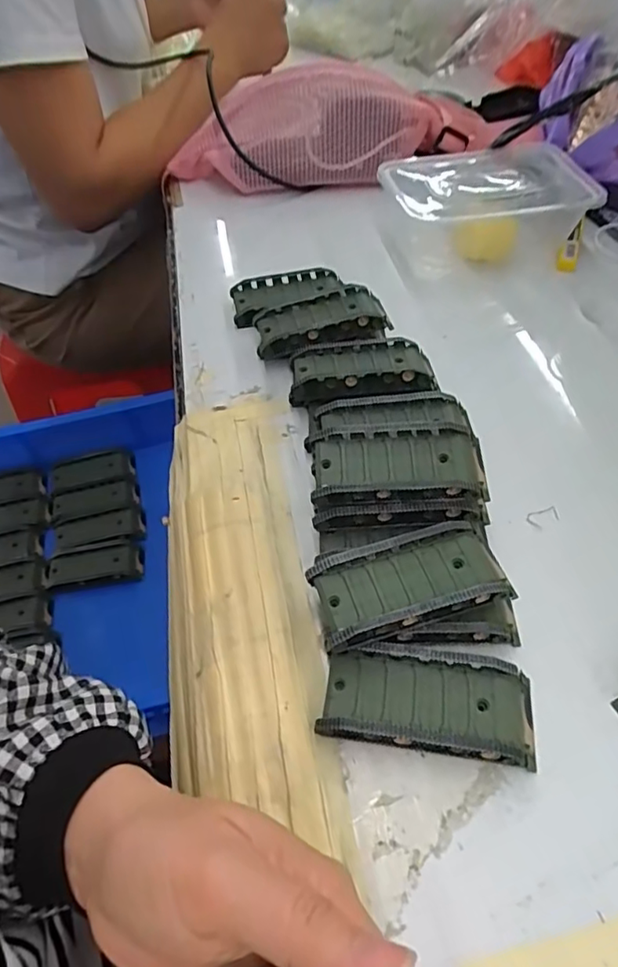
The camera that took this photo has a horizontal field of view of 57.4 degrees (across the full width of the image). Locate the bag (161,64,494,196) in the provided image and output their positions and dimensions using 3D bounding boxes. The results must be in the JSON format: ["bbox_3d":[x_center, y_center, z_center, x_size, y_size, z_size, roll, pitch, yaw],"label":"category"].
[{"bbox_3d":[0.022,-0.361,0.579,0.307,0.092,0.093,7,53,8],"label":"bag"}]

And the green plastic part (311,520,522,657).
[{"bbox_3d":[0.050,0.050,0.286,0.094,0.024,0.044,-14,53,-7],"label":"green plastic part"}]

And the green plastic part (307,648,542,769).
[{"bbox_3d":[0.056,0.103,0.264,0.095,0.019,0.043,6,53,8],"label":"green plastic part"}]

